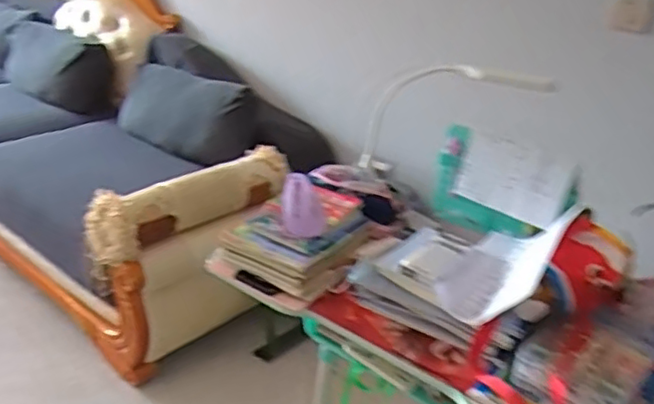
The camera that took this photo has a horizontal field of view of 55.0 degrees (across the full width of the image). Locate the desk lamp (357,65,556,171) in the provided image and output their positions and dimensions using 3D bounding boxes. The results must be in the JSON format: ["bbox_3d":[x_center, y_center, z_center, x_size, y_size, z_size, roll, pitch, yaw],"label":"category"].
[{"bbox_3d":[0.253,-0.159,1.282,0.349,0.270,0.105,18,30,20],"label":"desk lamp"}]

